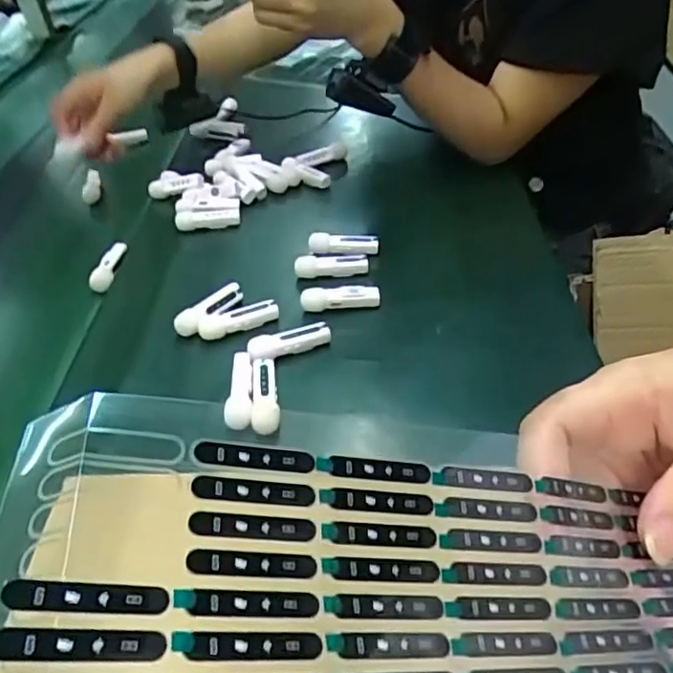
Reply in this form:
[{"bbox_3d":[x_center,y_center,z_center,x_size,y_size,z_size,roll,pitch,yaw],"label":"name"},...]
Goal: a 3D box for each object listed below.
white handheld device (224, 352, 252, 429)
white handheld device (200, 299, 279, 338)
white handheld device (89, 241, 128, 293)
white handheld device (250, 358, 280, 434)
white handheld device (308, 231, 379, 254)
[{"bbox_3d":[-0.068,0.038,0.428,0.018,0.013,0.066,-6,41,2],"label":"white handheld device"},{"bbox_3d":[-0.080,-0.014,0.489,0.065,0.015,0.020,-21,43,-15],"label":"white handheld device"},{"bbox_3d":[-0.219,-0.068,0.575,0.020,0.019,0.059,-2,41,7],"label":"white handheld device"},{"bbox_3d":[-0.050,0.042,0.427,0.019,0.012,0.065,-7,41,1],"label":"white handheld device"},{"bbox_3d":[0.006,-0.089,0.563,0.066,0.021,0.013,0,42,9],"label":"white handheld device"}]

